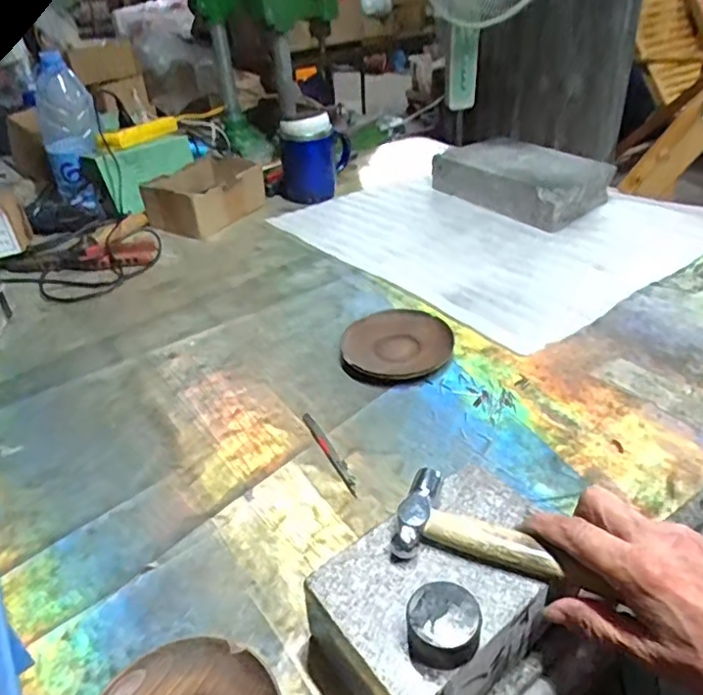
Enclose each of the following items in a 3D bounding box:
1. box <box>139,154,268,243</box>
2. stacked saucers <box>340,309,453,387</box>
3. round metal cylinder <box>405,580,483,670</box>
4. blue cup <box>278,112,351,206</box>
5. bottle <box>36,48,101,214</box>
[{"bbox_3d":[-0.238,-0.244,0.958,0.135,0.070,0.159,12,38,21],"label":"box"},{"bbox_3d":[0.047,-0.004,0.627,0.109,0.016,0.109,-2,36,2],"label":"stacked saucers"},{"bbox_3d":[0.048,0.146,0.317,0.037,0.021,0.037,-2,34,1],"label":"round metal cylinder"},{"bbox_3d":[-0.063,-0.315,0.989,0.119,0.122,0.104,-4,36,-1],"label":"blue cup"},{"bbox_3d":[-0.454,-0.347,0.979,0.090,0.227,0.085,-15,37,-16],"label":"bottle"}]

